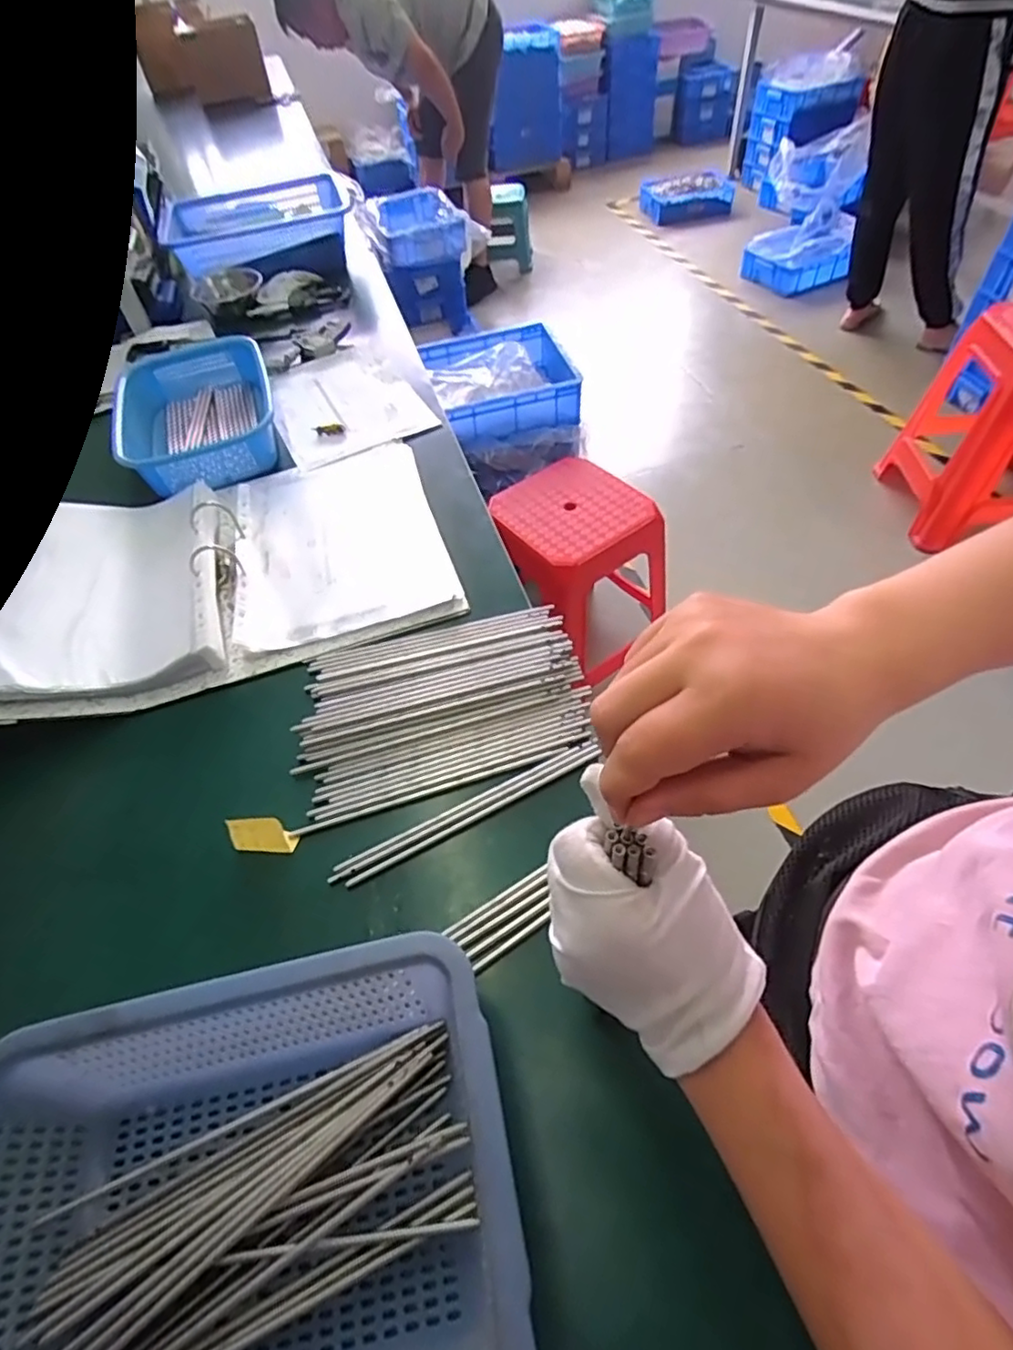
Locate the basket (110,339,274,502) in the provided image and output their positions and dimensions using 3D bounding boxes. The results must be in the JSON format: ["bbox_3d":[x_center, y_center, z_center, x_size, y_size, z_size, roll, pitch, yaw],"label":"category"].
[{"bbox_3d":[-0.418,-0.368,0.861,0.182,0.064,0.285,-19,54,-9],"label":"basket"}]

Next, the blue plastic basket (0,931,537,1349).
[{"bbox_3d":[-0.148,0.304,0.358,0.302,0.103,0.227,-12,53,-4],"label":"blue plastic basket"}]

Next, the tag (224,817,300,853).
[{"bbox_3d":[-0.208,0.136,0.540,0.053,0.022,0.023,-1,53,4],"label":"tag"}]

